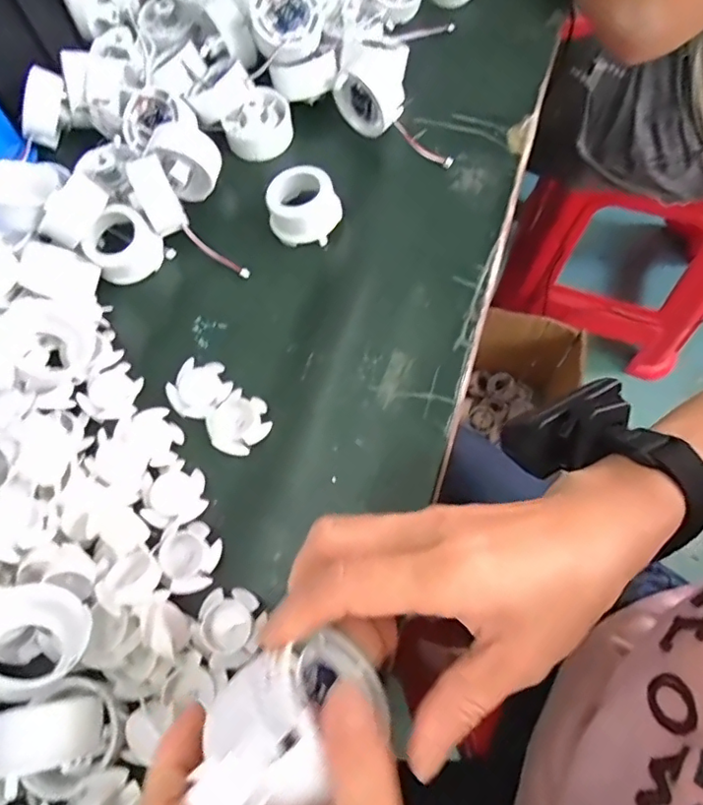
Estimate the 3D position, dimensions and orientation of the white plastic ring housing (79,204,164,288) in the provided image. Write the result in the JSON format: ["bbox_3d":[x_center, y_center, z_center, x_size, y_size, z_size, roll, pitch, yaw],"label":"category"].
[{"bbox_3d":[-0.172,-0.118,0.417,0.049,0.034,0.043,-38,71,-11],"label":"white plastic ring housing"}]

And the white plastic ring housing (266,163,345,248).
[{"bbox_3d":[-0.035,-0.145,0.416,0.055,0.035,0.051,-1,68,4],"label":"white plastic ring housing"}]

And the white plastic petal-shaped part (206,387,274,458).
[{"bbox_3d":[-0.075,0.014,0.366,0.037,0.007,0.040,37,75,16],"label":"white plastic petal-shaped part"}]

